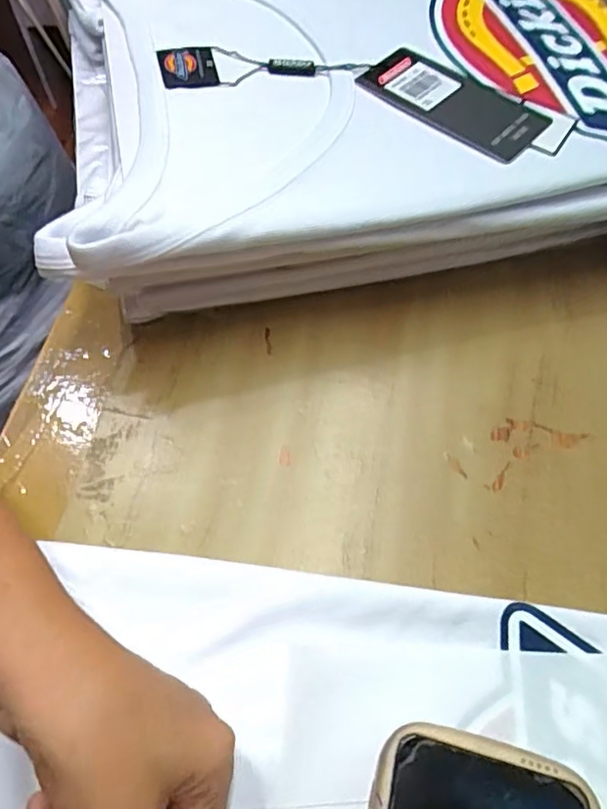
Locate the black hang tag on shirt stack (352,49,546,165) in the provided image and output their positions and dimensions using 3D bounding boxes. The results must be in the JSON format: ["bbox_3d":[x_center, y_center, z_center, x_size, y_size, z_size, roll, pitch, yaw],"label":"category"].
[{"bbox_3d":[0.086,-0.178,0.343,0.107,0.005,0.053,38,66,20],"label":"black hang tag on shirt stack"}]

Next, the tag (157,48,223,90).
[{"bbox_3d":[-0.068,-0.199,0.345,0.033,0.006,0.041,-10,62,-11],"label":"tag"}]

